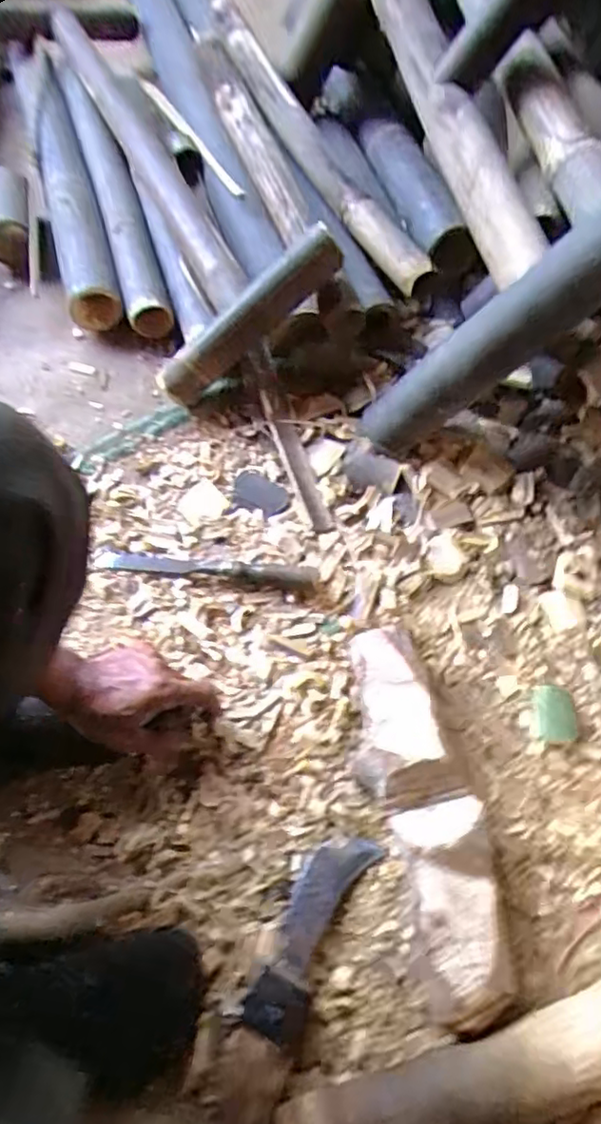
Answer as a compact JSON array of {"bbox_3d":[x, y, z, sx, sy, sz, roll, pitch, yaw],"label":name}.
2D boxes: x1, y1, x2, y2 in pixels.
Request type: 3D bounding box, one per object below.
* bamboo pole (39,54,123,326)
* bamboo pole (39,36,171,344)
[{"bbox_3d":[-0.364,-0.596,0.980,0.078,0.059,0.597,-15,64,-7],"label":"bamboo pole"},{"bbox_3d":[-0.293,-0.583,0.968,0.062,0.066,0.622,-17,65,-8],"label":"bamboo pole"}]

